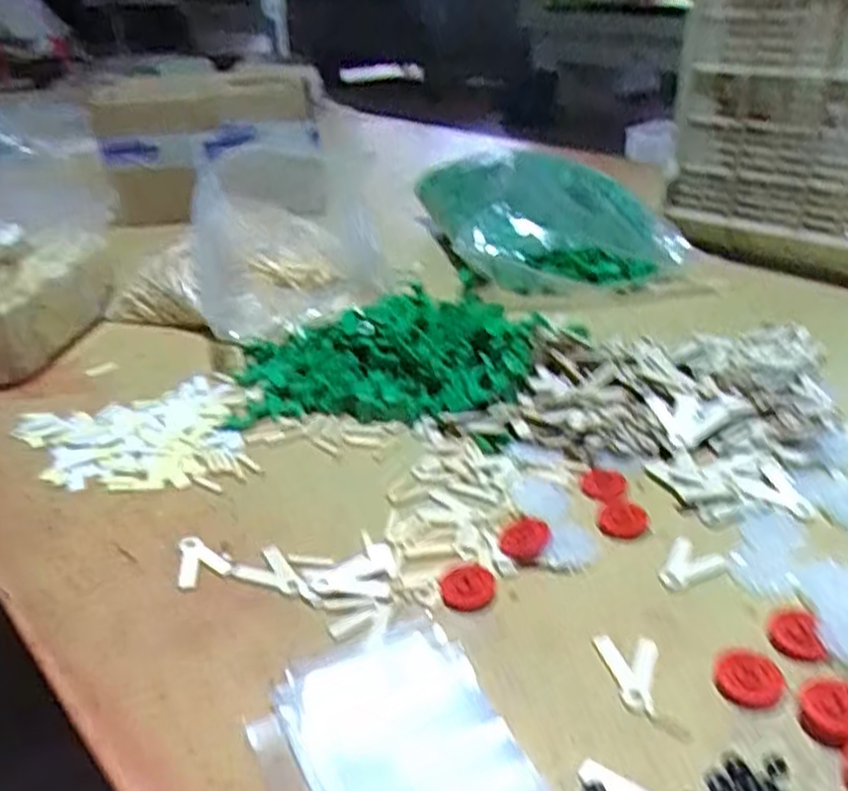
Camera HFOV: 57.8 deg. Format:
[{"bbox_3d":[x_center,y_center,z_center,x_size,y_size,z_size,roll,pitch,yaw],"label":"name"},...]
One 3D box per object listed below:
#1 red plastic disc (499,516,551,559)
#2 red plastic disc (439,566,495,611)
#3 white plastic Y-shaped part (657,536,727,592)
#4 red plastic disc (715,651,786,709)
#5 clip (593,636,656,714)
[{"bbox_3d":[0.063,0.089,0.481,0.029,0.007,0.031,-11,38,9],"label":"red plastic disc"},{"bbox_3d":[0.026,0.112,0.452,0.031,0.004,0.036,1,29,5],"label":"red plastic disc"},{"bbox_3d":[0.162,0.103,0.463,0.033,0.004,0.046,18,35,31],"label":"white plastic Y-shaped part"},{"bbox_3d":[0.166,0.144,0.391,0.032,0.007,0.030,-1,29,1],"label":"red plastic disc"},{"bbox_3d":[0.104,0.142,0.396,0.029,0.004,0.046,4,30,9],"label":"clip"}]

